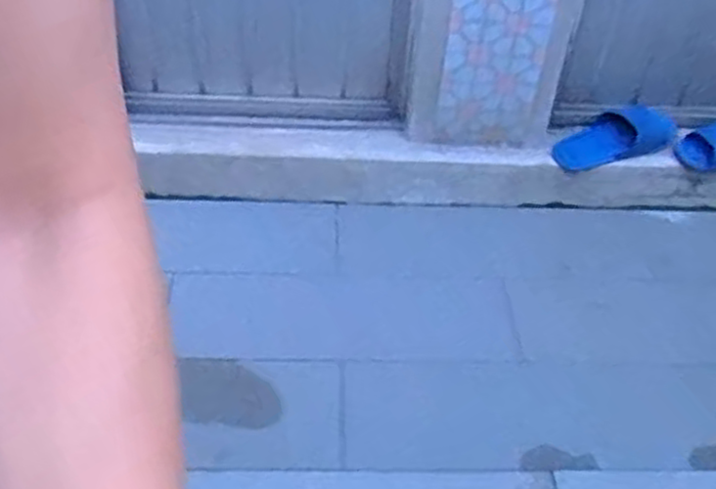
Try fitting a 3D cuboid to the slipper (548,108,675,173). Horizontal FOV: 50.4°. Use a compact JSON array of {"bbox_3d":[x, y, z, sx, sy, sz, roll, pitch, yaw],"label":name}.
[{"bbox_3d":[0.534,-0.222,1.609,0.243,0.085,0.076,-17,38,12],"label":"slipper"}]

